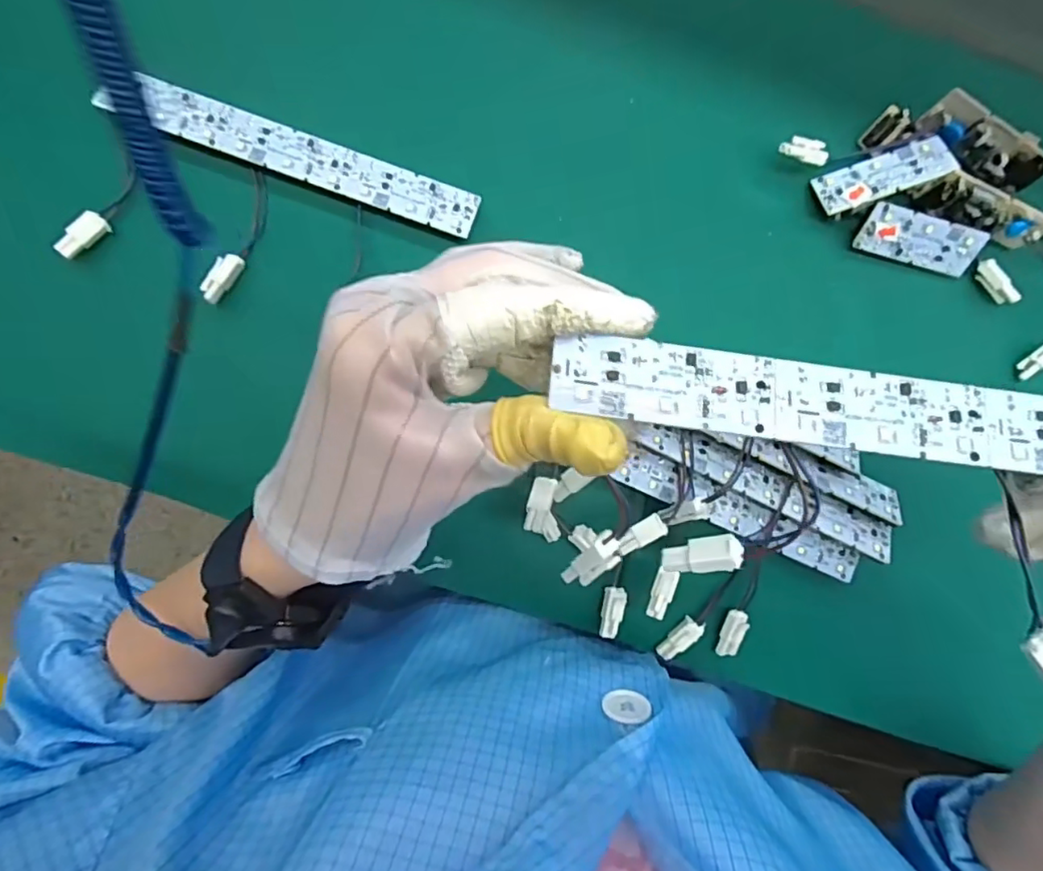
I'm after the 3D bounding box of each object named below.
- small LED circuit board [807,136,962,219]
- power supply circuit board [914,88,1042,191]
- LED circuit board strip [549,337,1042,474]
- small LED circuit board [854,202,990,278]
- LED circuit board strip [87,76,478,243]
[{"bbox_3d":[0.189,-0.135,0.310,0.064,0.004,0.025,-16,69,10],"label":"small LED circuit board"},{"bbox_3d":[0.236,-0.148,0.304,0.065,0.022,0.019,30,89,-4],"label":"power supply circuit board"},{"bbox_3d":[0.100,-0.007,0.171,0.181,0.006,0.023,7,91,-4],"label":"LED circuit board strip"},{"bbox_3d":[0.211,-0.103,0.315,0.063,0.004,0.025,13,130,-7],"label":"small LED circuit board"},{"bbox_3d":[-0.113,-0.143,0.301,0.187,0.004,0.025,18,81,-2],"label":"LED circuit board strip"}]

